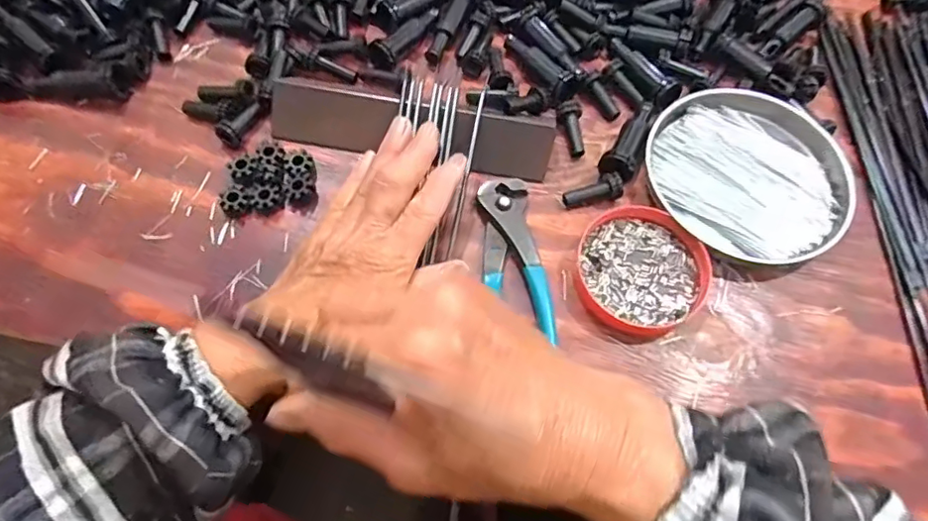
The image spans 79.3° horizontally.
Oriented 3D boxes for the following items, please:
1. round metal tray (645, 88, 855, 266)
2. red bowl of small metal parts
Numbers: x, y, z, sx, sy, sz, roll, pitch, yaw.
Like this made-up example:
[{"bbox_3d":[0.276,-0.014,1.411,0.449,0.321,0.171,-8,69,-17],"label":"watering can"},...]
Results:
[{"bbox_3d":[0.193,-0.064,0.378,0.130,0.013,0.124,0,65,-1],"label":"round metal tray"},{"bbox_3d":[0.109,0.005,0.345,0.077,0.014,0.078,0,65,-1],"label":"red bowl of small metal parts"}]

